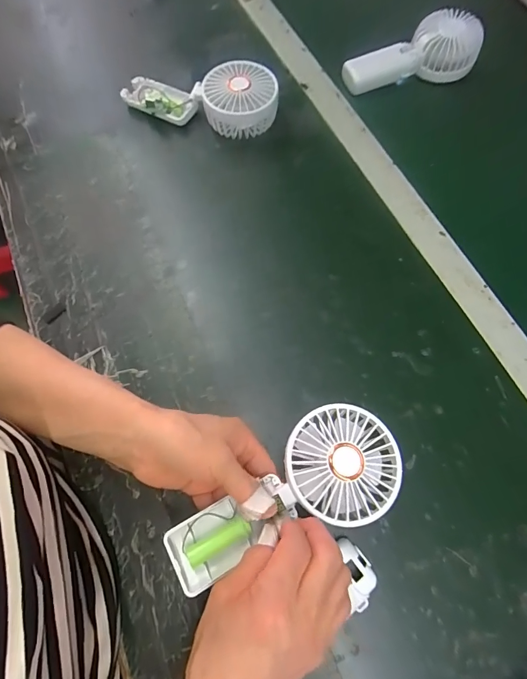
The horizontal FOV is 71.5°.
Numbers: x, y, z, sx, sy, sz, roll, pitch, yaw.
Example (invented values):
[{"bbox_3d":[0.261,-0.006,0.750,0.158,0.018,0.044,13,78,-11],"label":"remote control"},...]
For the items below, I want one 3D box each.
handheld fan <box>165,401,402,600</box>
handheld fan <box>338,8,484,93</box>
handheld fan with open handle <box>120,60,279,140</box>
[{"bbox_3d":[0.018,0.113,0.268,0.177,0.033,0.080,-26,71,-7],"label":"handheld fan"},{"bbox_3d":[0.191,-0.365,0.465,0.159,0.042,0.076,-26,71,-9],"label":"handheld fan"},{"bbox_3d":[-0.078,-0.290,0.434,0.192,0.044,0.080,15,70,6],"label":"handheld fan with open handle"}]

